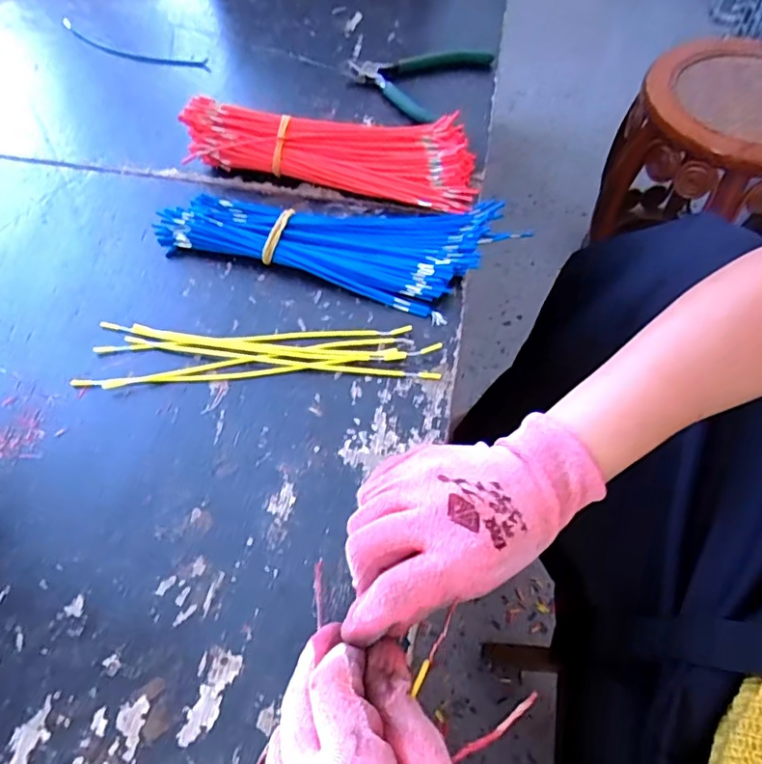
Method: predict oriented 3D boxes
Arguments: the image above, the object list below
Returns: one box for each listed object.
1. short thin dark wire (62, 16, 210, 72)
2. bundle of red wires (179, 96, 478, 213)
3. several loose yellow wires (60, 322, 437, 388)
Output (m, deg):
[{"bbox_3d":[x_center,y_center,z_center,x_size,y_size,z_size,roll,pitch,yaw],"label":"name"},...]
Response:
[{"bbox_3d":[-0.281,-0.374,0.640,0.201,0.005,0.036,20,61,12],"label":"short thin dark wire"},{"bbox_3d":[-0.042,-0.203,0.500,0.247,0.043,0.078,11,59,7],"label":"bundle of red wires"},{"bbox_3d":[-0.086,-0.019,0.411,0.246,0.009,0.051,2,59,1],"label":"several loose yellow wires"}]

